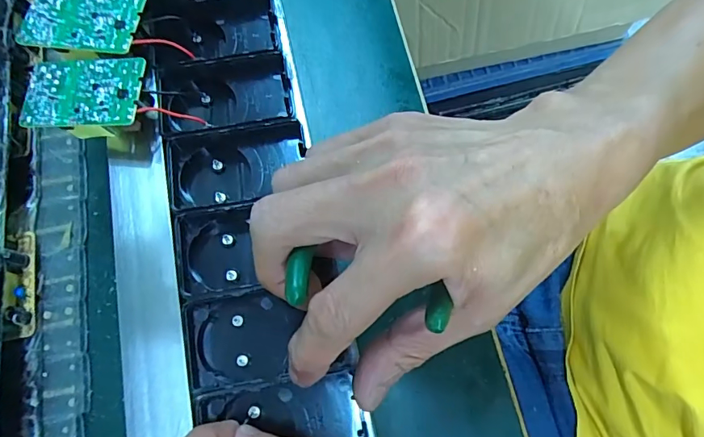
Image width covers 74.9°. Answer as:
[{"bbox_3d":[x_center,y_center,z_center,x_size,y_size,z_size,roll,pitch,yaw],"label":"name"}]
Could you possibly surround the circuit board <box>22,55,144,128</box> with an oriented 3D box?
[{"bbox_3d":[-0.136,-0.064,0.232,0.062,0.011,0.037,2,73,3],"label":"circuit board"}]

